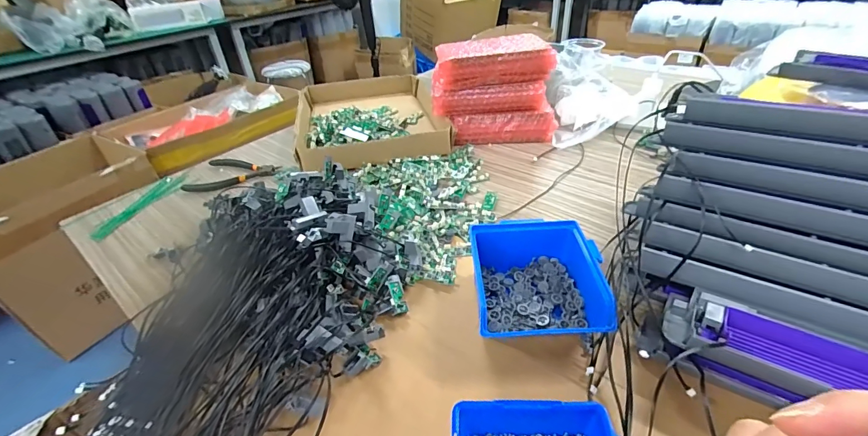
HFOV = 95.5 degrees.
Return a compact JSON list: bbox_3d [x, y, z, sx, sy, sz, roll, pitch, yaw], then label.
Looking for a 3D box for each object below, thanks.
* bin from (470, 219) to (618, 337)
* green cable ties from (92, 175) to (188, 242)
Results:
[{"bbox_3d":[0.099,0.068,0.397,0.118,0.068,0.135,-1,37,2],"label":"bin"},{"bbox_3d":[-0.464,-0.020,0.623,0.035,0.014,0.174,2,36,8],"label":"green cable ties"}]

